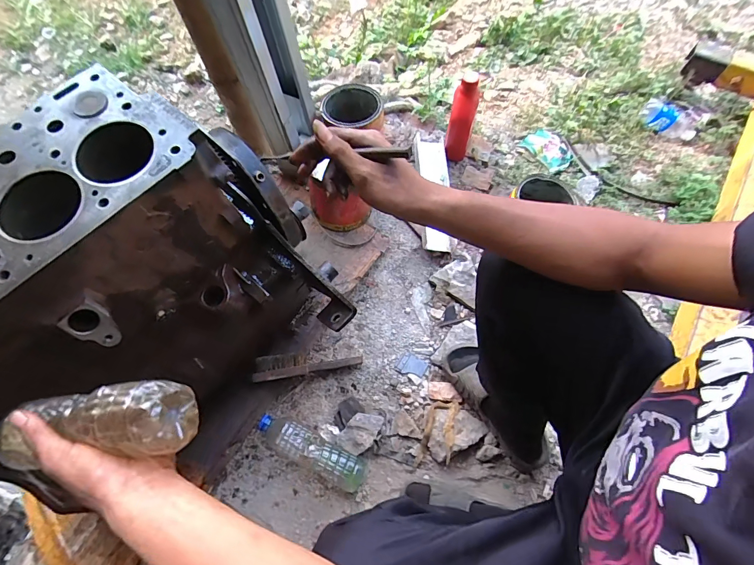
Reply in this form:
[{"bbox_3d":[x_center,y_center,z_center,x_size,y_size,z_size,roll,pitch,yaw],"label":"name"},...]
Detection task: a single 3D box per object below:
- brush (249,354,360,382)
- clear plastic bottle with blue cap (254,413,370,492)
[{"bbox_3d":[-0.146,0.179,0.818,0.226,0.023,0.051,1,66,-20],"label":"brush"},{"bbox_3d":[-0.129,0.336,0.754,0.226,0.061,0.070,22,70,10],"label":"clear plastic bottle with blue cap"}]

